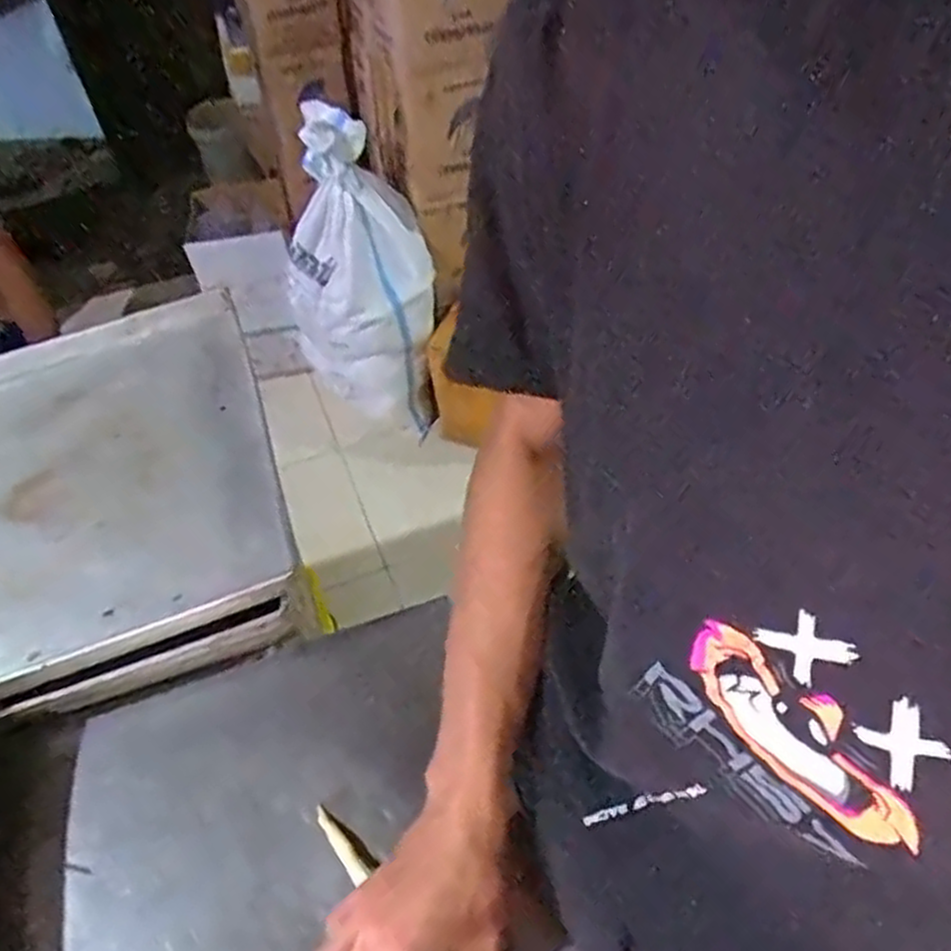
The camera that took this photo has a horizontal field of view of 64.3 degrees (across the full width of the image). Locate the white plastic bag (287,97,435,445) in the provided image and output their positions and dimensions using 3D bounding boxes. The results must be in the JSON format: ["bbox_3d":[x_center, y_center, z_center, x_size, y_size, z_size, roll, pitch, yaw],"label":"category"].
[{"bbox_3d":[-0.259,-0.430,1.733,0.323,0.658,0.296,-14,50,-9],"label":"white plastic bag"}]

